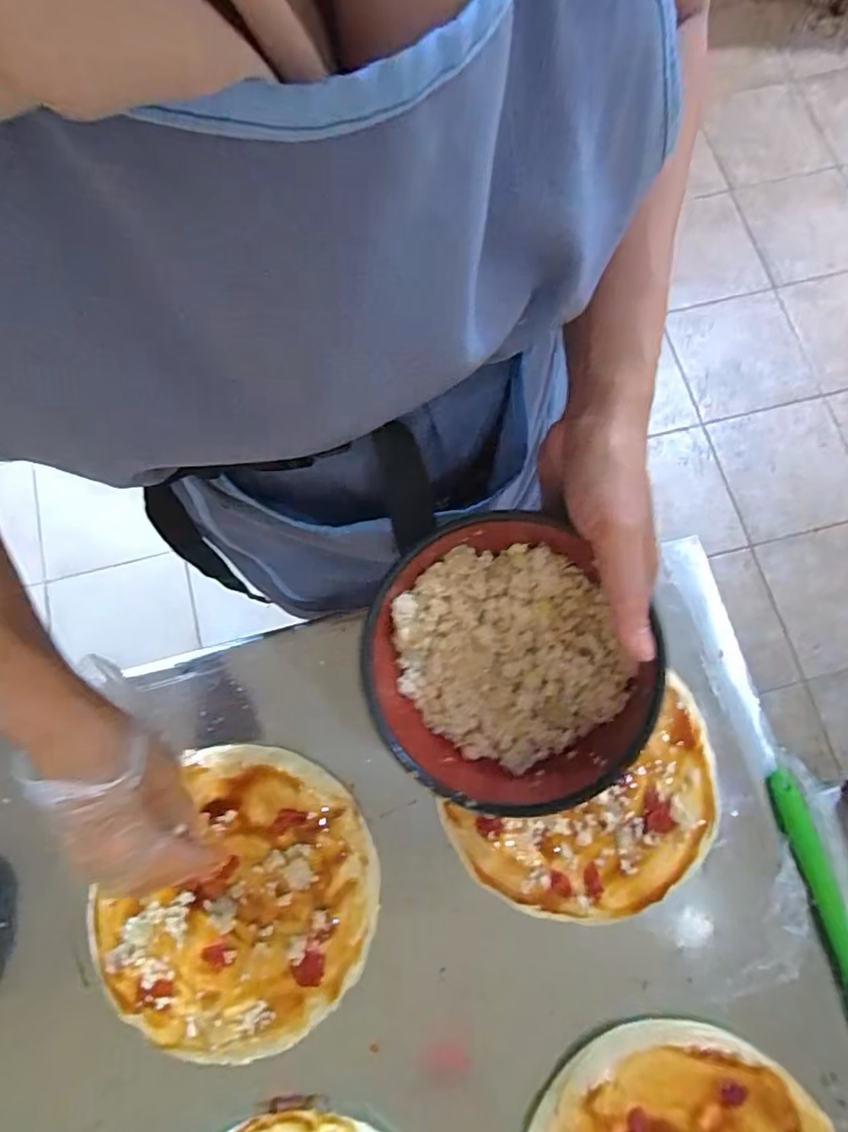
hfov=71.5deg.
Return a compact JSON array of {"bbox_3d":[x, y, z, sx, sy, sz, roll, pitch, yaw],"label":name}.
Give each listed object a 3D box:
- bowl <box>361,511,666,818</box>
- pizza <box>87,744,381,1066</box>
[{"bbox_3d":[0.039,0.048,0.305,0.132,0.069,0.140,0,80,0],"label":"bowl"},{"bbox_3d":[-0.125,0.237,0.412,0.176,0.021,0.192,0,80,0],"label":"pizza"}]

